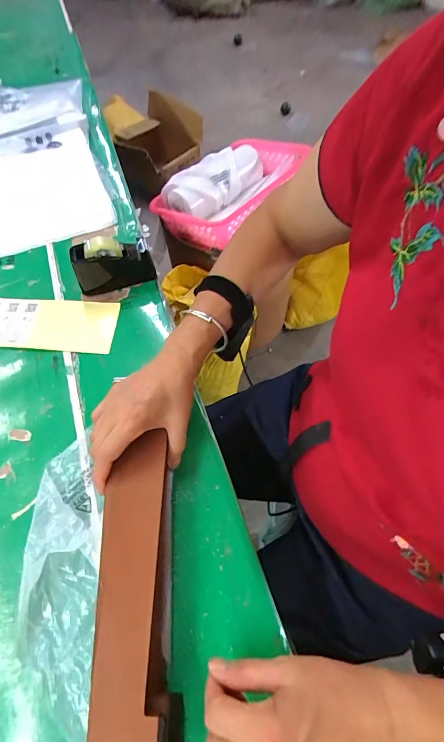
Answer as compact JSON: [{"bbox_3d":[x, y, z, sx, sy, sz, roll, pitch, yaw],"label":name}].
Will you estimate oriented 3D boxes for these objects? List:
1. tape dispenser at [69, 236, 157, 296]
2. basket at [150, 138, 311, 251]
[{"bbox_3d":[-0.167,-0.165,0.548,0.115,0.075,0.044,-22,63,-10],"label":"tape dispenser"},{"bbox_3d":[0.026,-0.435,0.891,0.354,0.116,0.237,-38,66,-17],"label":"basket"}]

